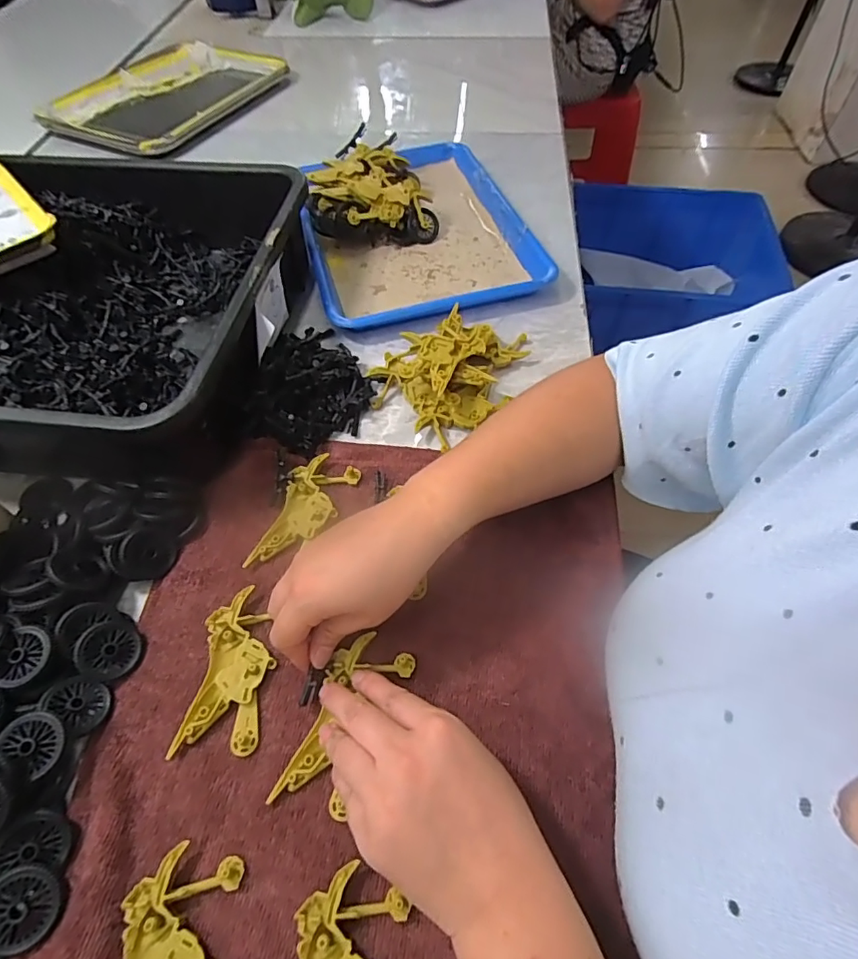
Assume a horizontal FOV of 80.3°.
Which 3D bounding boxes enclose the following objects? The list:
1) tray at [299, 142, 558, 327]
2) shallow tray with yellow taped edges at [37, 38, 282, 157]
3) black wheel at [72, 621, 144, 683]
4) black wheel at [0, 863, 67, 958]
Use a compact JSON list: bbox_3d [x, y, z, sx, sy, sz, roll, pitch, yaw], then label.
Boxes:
[{"bbox_3d":[-0.022,-0.301,0.610,0.244,0.035,0.317,-15,57,-8],"label":"tray"},{"bbox_3d":[-0.425,-0.644,0.847,0.270,0.030,0.368,18,59,14],"label":"shallow tray with yellow taped edges"},{"bbox_3d":[-0.211,0.113,0.337,0.037,0.010,0.037,35,57,-19],"label":"black wheel"},{"bbox_3d":[-0.213,0.223,0.264,0.037,0.004,0.037,7,62,-15],"label":"black wheel"}]

